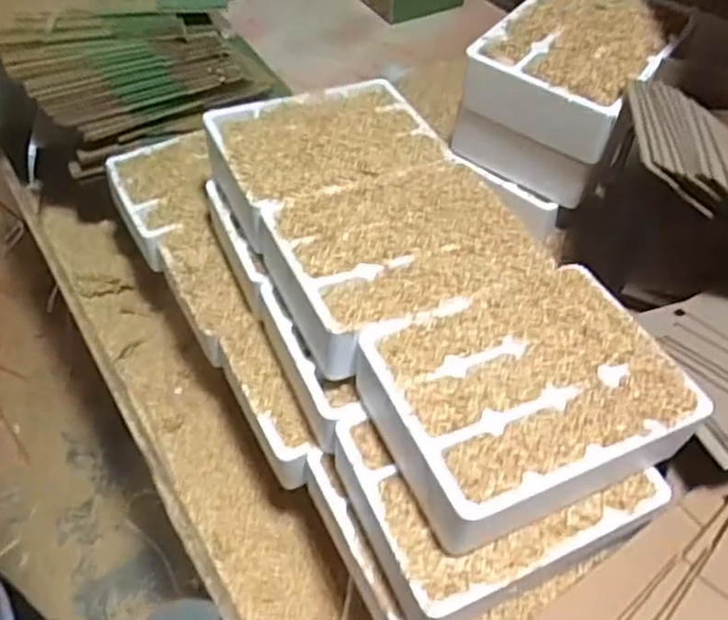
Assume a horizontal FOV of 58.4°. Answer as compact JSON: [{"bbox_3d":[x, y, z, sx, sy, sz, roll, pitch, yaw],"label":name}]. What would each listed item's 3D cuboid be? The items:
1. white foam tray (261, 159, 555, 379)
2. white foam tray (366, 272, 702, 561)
[{"bbox_3d":[0.039,-0.056,0.647,0.247,0.060,0.188,-22,56,-17],"label":"white foam tray"},{"bbox_3d":[0.136,0.069,0.557,0.240,0.070,0.182,-20,55,-16],"label":"white foam tray"}]

